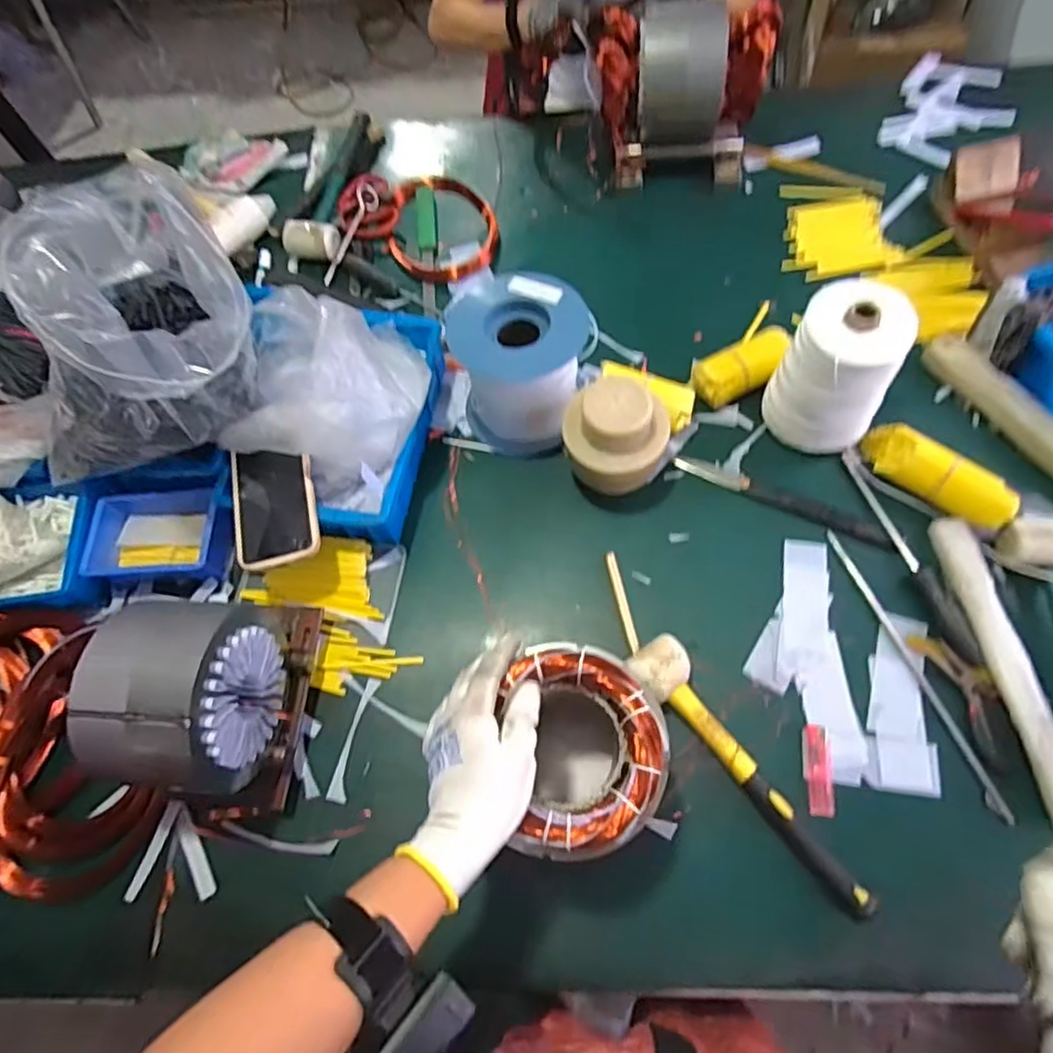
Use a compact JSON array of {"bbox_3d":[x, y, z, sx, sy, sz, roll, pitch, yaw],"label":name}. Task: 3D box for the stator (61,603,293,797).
[{"bbox_3d":[-0.291,0.141,0.564,0.115,0.150,0.164,6,67,8],"label":"stator"}]

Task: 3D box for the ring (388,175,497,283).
[{"bbox_3d":[-0.120,-0.436,0.955,0.156,0.013,0.194,2,71,3],"label":"ring"}]

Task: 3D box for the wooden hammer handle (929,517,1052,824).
[{"bbox_3d":[0.456,0.125,0.613,0.034,0.035,0.295,-8,66,2],"label":"wooden hammer handle"}]

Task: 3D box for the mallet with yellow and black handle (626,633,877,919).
[{"bbox_3d":[0.206,0.219,0.598,0.056,0.051,0.288,-39,69,-14],"label":"mallet with yellow and black handle"}]

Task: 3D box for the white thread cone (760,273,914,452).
[{"bbox_3d":[0.321,-0.153,0.687,0.110,0.175,0.107,30,72,17],"label":"white thread cone"}]

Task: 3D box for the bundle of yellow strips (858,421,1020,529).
[{"bbox_3d":[0.437,-0.053,0.701,0.044,0.060,0.158,-41,70,-14],"label":"bundle of yellow strips"}]

